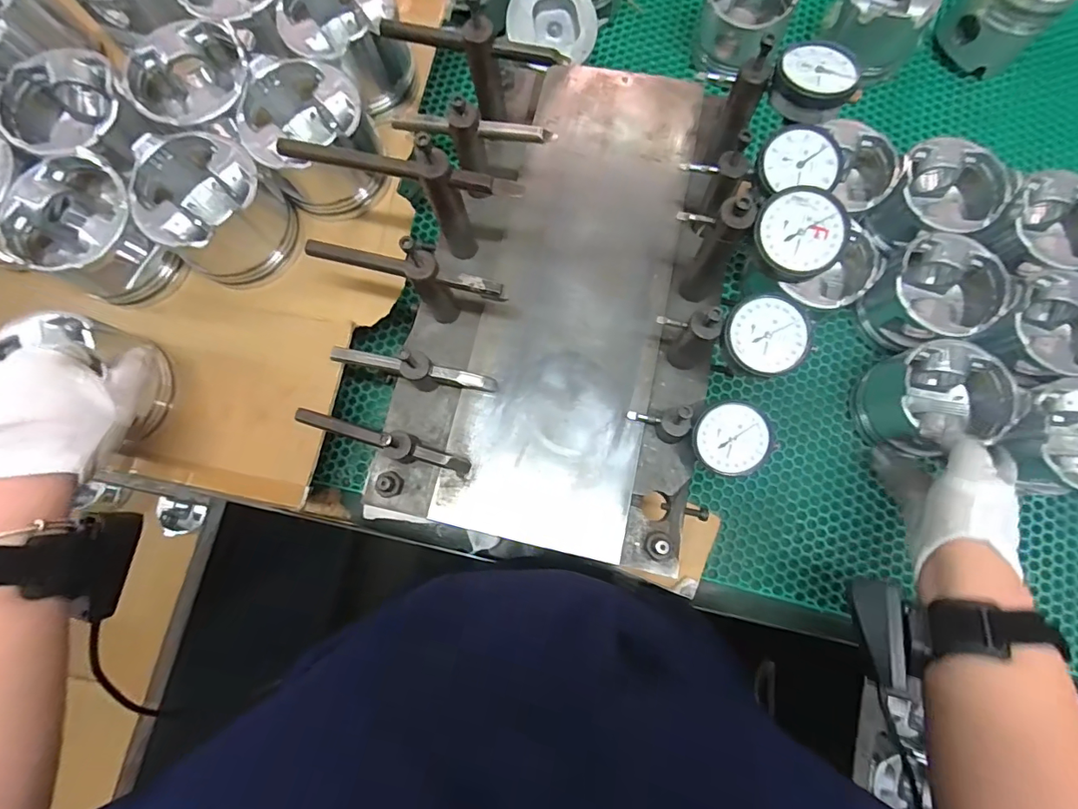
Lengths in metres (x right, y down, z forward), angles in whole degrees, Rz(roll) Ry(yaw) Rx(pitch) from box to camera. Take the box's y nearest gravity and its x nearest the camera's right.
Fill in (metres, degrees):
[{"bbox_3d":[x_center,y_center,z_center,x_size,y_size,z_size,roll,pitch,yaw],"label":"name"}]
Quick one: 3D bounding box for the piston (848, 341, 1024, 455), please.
[{"bbox_3d":[0.384,-0.004,0.483,0.112,0.084,0.098,-15,79,-1],"label":"piston"}]

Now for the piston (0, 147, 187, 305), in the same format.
[{"bbox_3d":[-0.369,-0.143,0.409,0.101,0.077,0.094,0,79,1],"label":"piston"}]

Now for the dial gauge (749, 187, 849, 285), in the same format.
[{"bbox_3d":[0.161,-0.105,0.307,0.052,0.019,0.054,0,79,1],"label":"dial gauge"}]

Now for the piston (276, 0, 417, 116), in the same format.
[{"bbox_3d":[-0.172,-0.326,0.440,0.103,0.069,0.097,42,83,9],"label":"piston"}]

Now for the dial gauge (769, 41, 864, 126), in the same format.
[{"bbox_3d":[0.190,-0.222,0.340,0.049,0.022,0.056,-8,79,0],"label":"dial gauge"}]

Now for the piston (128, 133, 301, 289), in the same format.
[{"bbox_3d":[-0.270,-0.161,0.410,0.102,0.070,0.096,31,81,7],"label":"piston"}]

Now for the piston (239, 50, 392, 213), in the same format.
[{"bbox_3d":[-0.193,-0.228,0.424,0.097,0.073,0.098,-34,80,-5],"label":"piston"}]

